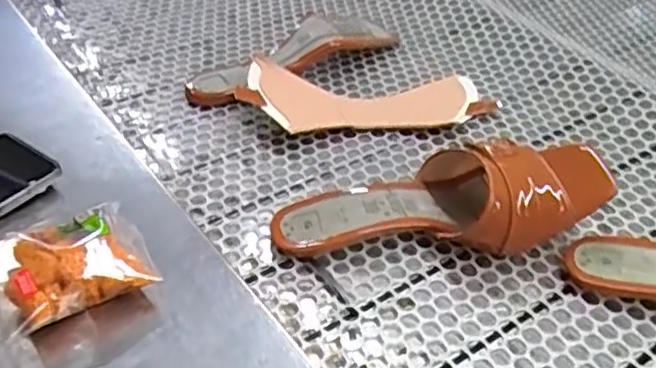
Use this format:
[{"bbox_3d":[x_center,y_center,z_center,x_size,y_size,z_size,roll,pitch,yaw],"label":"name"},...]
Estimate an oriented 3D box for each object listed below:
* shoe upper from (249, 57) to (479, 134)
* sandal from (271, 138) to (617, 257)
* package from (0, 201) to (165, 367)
[{"bbox_3d":[0.040,-0.083,0.618,0.210,0.039,0.082,-7,41,-9],"label":"shoe upper"},{"bbox_3d":[0.081,0.011,0.495,0.232,0.061,0.083,-9,39,7],"label":"sandal"},{"bbox_3d":[-0.163,0.057,0.413,0.102,0.033,0.117,-21,45,-24],"label":"package"}]

